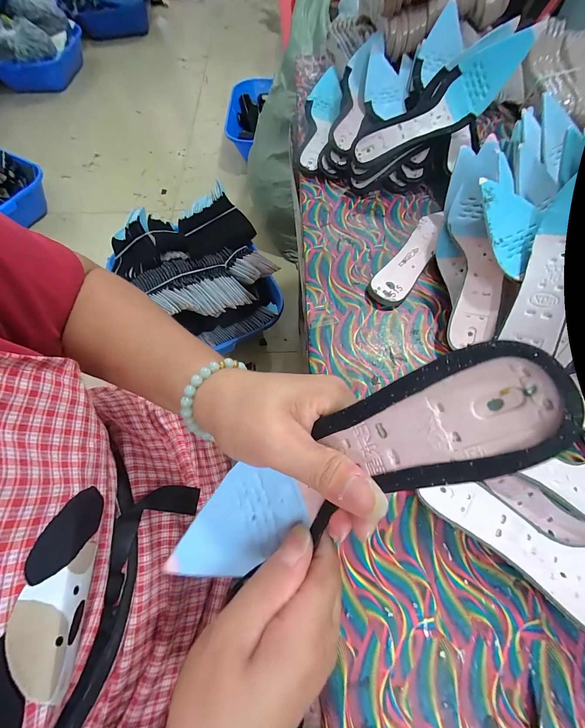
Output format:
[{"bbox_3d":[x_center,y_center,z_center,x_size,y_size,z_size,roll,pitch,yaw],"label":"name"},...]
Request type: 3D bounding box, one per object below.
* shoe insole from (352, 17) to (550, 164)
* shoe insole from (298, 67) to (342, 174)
[{"bbox_3d":[0.193,-0.351,0.409,0.227,0.047,0.064,-26,64,15],"label":"shoe insole"},{"bbox_3d":[0.048,-0.421,0.513,0.059,0.035,0.247,6,65,5],"label":"shoe insole"}]

